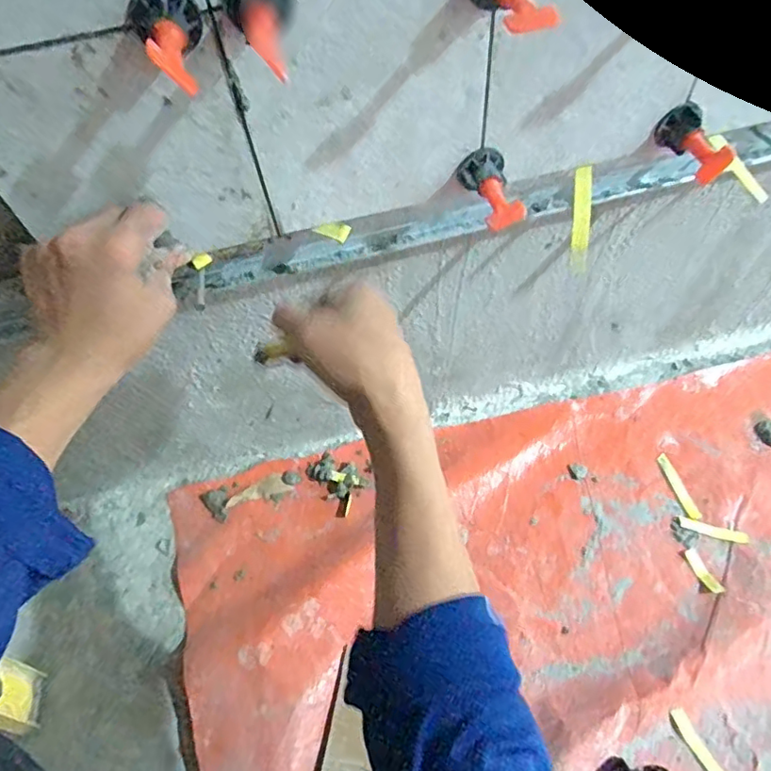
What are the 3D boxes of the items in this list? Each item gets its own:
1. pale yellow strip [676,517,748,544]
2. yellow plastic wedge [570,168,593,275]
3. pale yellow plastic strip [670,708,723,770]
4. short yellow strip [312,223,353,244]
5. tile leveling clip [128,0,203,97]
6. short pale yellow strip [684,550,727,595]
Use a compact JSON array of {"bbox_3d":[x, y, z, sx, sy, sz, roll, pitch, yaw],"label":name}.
[{"bbox_3d":[0.368,0.164,0.639,0.071,0.010,0.014,17,59,14],"label":"pale yellow strip"},{"bbox_3d":[0.146,-0.123,0.426,0.012,0.075,0.011,-3,21,1],"label":"yellow plastic wedge"},{"bbox_3d":[0.293,0.338,0.537,0.016,0.009,0.060,-22,58,-11],"label":"pale yellow plastic strip"},{"bbox_3d":[-0.038,-0.110,0.411,0.027,0.012,0.006,-5,59,1],"label":"short yellow strip"},{"bbox_3d":[-0.097,-0.159,0.263,0.032,0.028,0.062,-21,60,-9],"label":"tile leveling clip"},{"bbox_3d":[0.341,0.201,0.611,0.013,0.006,0.050,-17,44,-8],"label":"short pale yellow strip"}]

